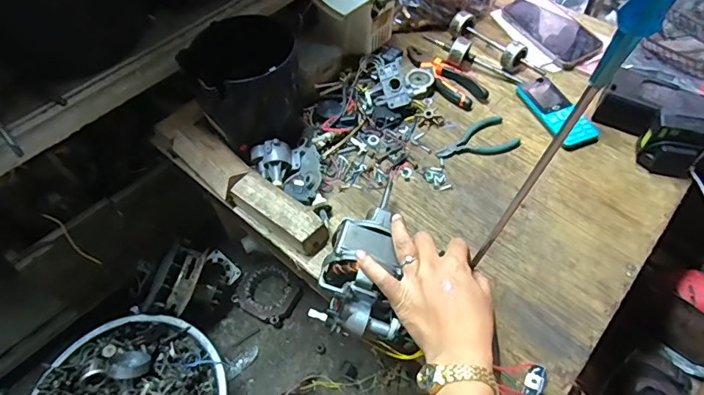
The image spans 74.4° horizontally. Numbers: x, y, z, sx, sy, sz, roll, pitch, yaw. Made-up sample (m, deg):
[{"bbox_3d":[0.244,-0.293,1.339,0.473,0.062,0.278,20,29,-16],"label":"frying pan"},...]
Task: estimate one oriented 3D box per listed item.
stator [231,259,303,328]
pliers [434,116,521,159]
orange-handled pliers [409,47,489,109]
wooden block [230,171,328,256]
[{"bbox_3d":[-0.156,0.178,0.869,0.109,0.030,0.099,23,60,17],"label":"stator"},{"bbox_3d":[0.169,-0.076,0.637,0.111,0.006,0.059,-19,57,-10],"label":"pliers"},{"bbox_3d":[0.138,-0.189,0.710,0.053,0.015,0.151,-31,60,-18],"label":"orange-handled pliers"},{"bbox_3d":[-0.089,0.021,0.566,0.127,0.035,0.044,31,62,21],"label":"wooden block"}]

